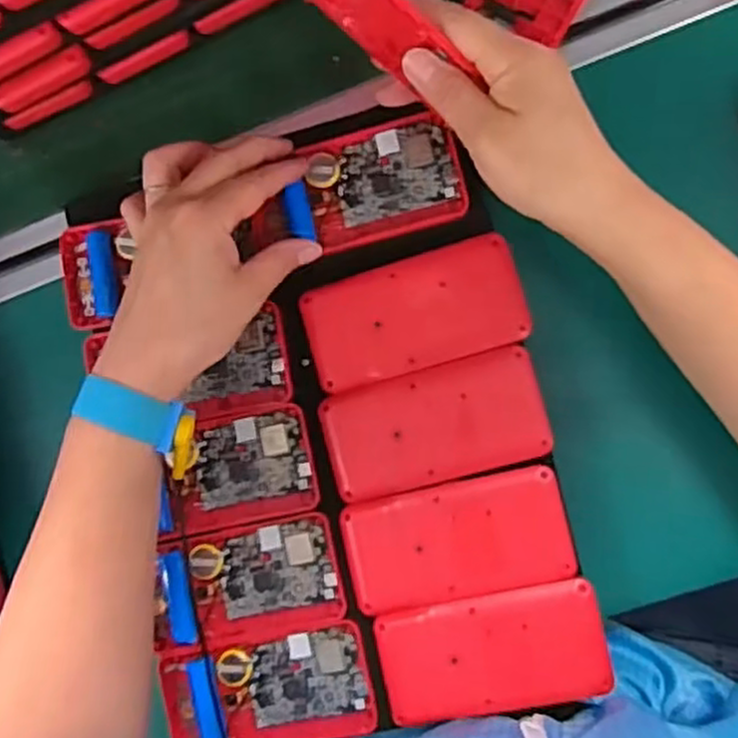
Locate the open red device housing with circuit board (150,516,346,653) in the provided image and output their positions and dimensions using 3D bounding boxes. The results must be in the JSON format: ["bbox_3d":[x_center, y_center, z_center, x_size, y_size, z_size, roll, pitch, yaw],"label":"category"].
[{"bbox_3d":[-0.073,0.123,0.432,0.113,0.018,0.062,-13,85,8],"label":"open red device housing with circuit board"}]

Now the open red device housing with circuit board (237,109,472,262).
[{"bbox_3d":[-0.012,-0.102,0.434,0.128,0.013,0.064,-14,88,8],"label":"open red device housing with circuit board"}]

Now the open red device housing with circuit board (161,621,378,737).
[{"bbox_3d":[-0.058,0.186,0.429,0.120,0.012,0.064,-12,85,8],"label":"open red device housing with circuit board"}]

